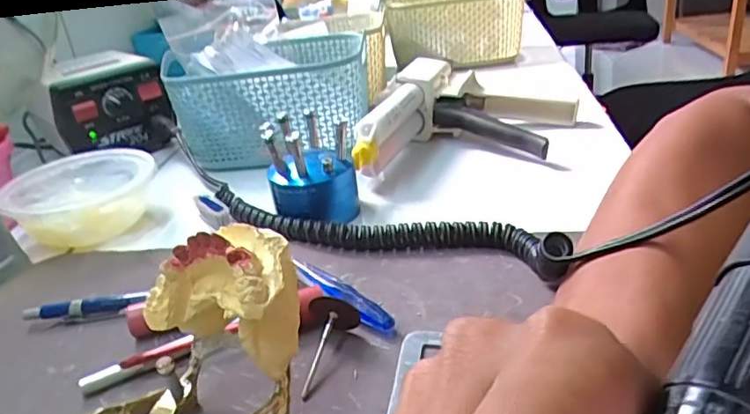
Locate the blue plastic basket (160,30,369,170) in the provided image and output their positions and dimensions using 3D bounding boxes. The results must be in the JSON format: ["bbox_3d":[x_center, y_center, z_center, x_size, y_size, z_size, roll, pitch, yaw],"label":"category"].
[{"bbox_3d":[-0.087,-0.102,0.528,0.166,0.072,0.125,-2,27,10],"label":"blue plastic basket"}]

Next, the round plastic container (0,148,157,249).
[{"bbox_3d":[-0.213,-0.006,0.436,0.098,0.041,0.098,-6,27,3],"label":"round plastic container"}]

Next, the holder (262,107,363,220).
[{"bbox_3d":[-0.044,-0.029,0.403,0.056,0.063,0.055,-9,27,-4],"label":"holder"}]

